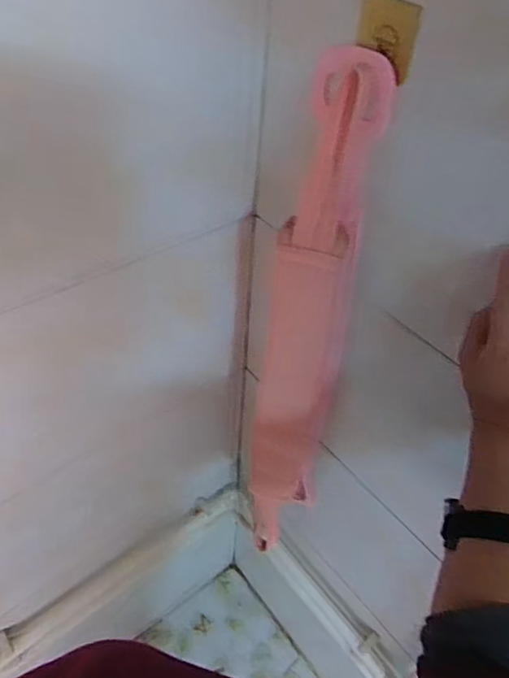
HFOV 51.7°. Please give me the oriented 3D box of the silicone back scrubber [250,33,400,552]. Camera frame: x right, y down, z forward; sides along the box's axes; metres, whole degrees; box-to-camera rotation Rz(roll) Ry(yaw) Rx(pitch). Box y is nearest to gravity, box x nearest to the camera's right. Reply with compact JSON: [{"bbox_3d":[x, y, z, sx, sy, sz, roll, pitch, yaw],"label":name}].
[{"bbox_3d":[0.056,0.061,0.706,0.097,0.789,0.059,6,42,4],"label":"silicone back scrubber"}]

